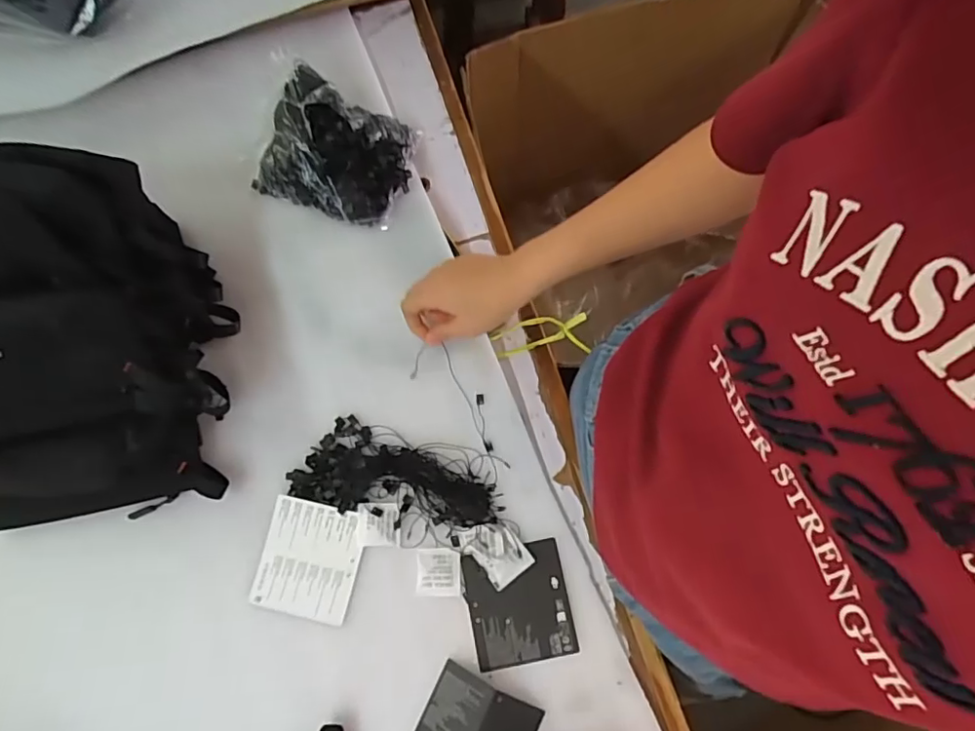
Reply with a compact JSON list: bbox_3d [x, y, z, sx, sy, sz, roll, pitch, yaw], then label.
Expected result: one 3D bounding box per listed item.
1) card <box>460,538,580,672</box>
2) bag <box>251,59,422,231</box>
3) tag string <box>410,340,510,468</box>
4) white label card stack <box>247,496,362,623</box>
[{"bbox_3d":[0.028,0.213,0.496,0.088,0.004,0.097,-11,76,-1],"label":"card"},{"bbox_3d":[-0.156,-0.227,0.578,0.152,0.063,0.127,21,78,7],"label":"bag"},{"bbox_3d":[-0.023,0.040,0.539,0.043,0.006,0.140,-37,83,-7],"label":"tag string"},{"bbox_3d":[-0.164,0.177,0.513,0.088,0.005,0.098,11,79,4],"label":"white label card stack"}]

